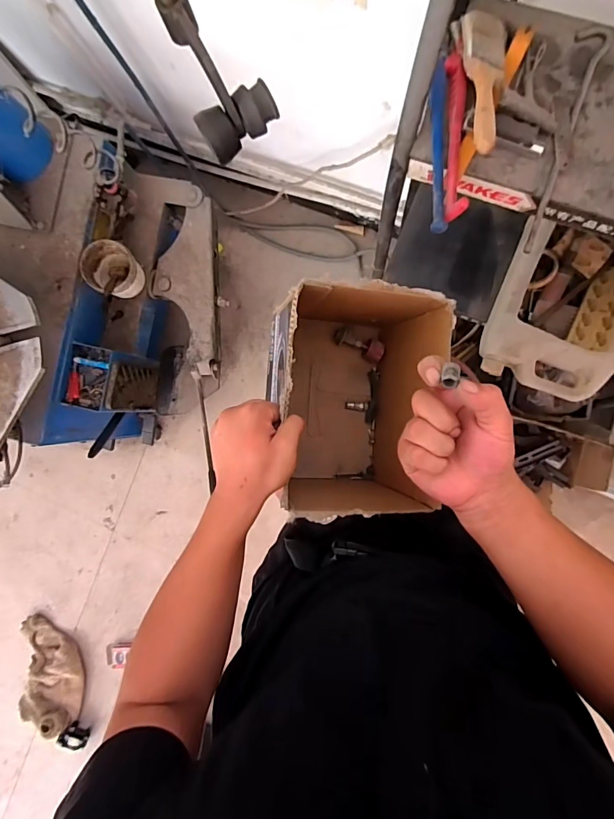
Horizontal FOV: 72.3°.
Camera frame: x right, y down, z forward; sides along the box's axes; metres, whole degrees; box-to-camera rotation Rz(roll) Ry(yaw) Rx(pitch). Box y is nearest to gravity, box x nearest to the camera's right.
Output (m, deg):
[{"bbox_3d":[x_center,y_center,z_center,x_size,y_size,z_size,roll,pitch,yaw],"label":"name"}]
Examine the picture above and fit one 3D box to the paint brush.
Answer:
[{"bbox_3d":[0.205,-0.380,0.483,0.050,0.015,0.203,4,76,7],"label":"paint brush"}]

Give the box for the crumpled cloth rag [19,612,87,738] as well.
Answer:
[{"bbox_3d":[-0.847,0.893,1.400,0.197,0.069,0.375,0,90,7],"label":"crumpled cloth rag"}]

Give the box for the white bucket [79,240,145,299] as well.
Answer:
[{"bbox_3d":[-0.484,-0.350,1.087,0.121,0.158,0.121,0,90,7],"label":"white bucket"}]

